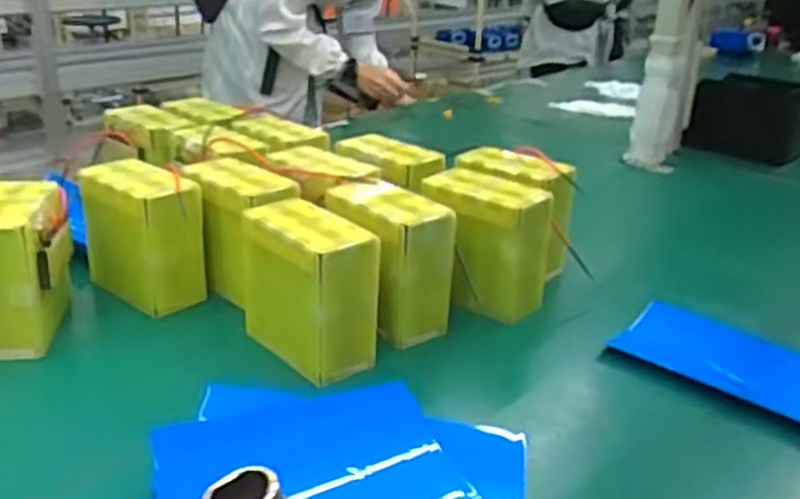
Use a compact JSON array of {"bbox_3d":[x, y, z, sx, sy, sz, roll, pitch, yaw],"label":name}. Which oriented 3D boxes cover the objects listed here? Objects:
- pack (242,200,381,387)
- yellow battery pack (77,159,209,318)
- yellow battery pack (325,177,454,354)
[{"bbox_3d":[-0.097,0.038,0.815,0.076,0.142,0.143,-19,31,-41],"label":"pack"},{"bbox_3d":[-0.300,-0.008,0.925,0.143,0.162,0.085,21,29,36],"label":"yellow battery pack"},{"bbox_3d":[-0.019,0.012,0.882,0.090,0.143,0.137,-16,29,-38],"label":"yellow battery pack"}]

